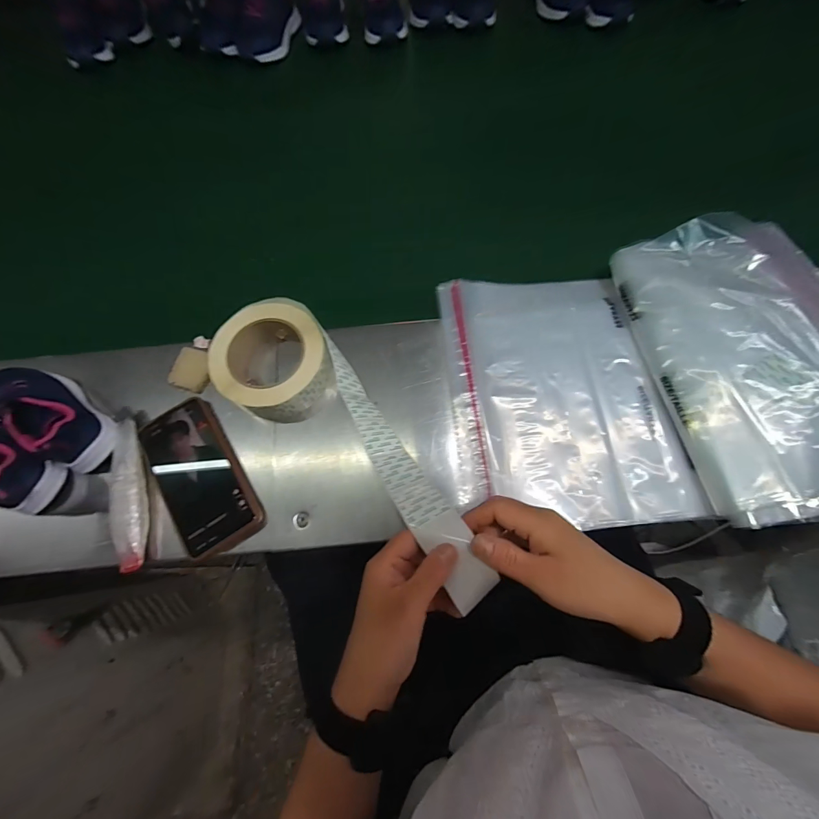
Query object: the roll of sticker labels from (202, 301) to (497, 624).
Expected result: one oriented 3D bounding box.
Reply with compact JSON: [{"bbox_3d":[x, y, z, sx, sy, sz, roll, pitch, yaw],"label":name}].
[{"bbox_3d":[-0.065,0.029,0.371,0.120,0.068,0.357,-41,66,-11],"label":"roll of sticker labels"}]

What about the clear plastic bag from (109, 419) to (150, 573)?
[{"bbox_3d":[-0.282,0.081,0.381,0.029,0.014,0.150,-15,72,-3],"label":"clear plastic bag"}]

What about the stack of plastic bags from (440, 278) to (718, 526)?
[{"bbox_3d":[0.155,-0.024,0.411,0.225,0.023,0.284,-5,70,0],"label":"stack of plastic bags"}]

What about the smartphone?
[{"bbox_3d":[-0.215,0.067,0.389,0.078,0.012,0.159,-30,73,-8],"label":"smartphone"}]

